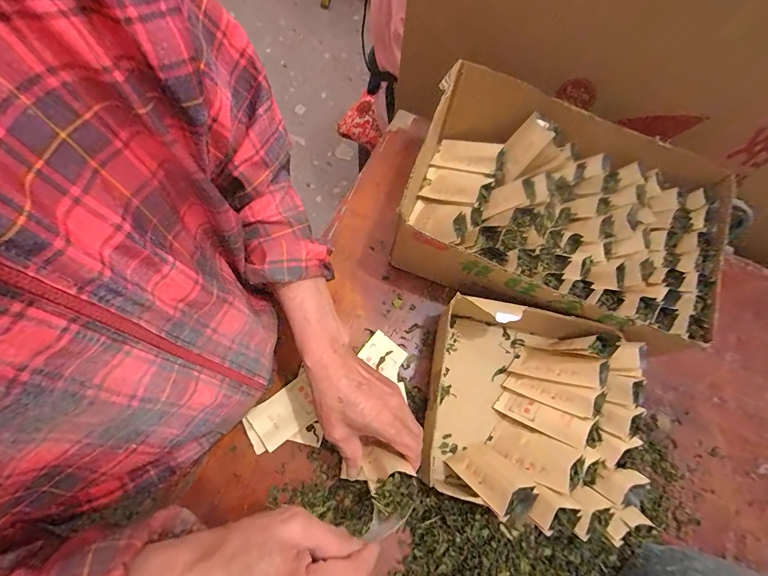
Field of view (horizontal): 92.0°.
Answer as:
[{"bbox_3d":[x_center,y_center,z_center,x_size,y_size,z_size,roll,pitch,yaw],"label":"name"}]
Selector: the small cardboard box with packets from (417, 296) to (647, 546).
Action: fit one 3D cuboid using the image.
[{"bbox_3d":[0.165,0.137,0.440,0.221,0.104,0.226,13,70,2],"label":"small cardboard box with packets"}]

